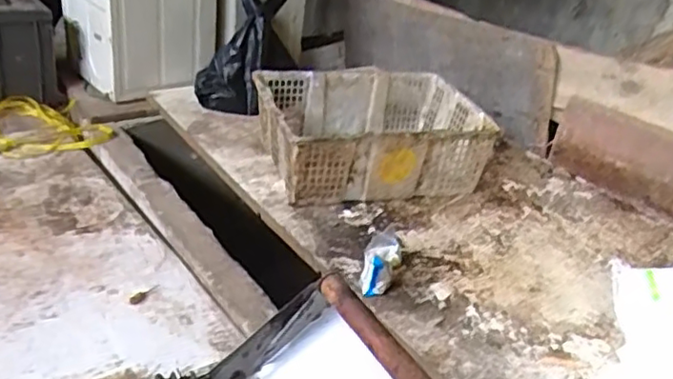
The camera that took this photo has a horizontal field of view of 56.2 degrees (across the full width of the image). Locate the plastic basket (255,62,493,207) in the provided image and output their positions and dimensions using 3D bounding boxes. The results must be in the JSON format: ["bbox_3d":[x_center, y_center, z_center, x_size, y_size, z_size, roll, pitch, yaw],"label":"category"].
[{"bbox_3d":[0.081,-0.124,1.434,0.484,0.175,0.347,-4,31,-20],"label":"plastic basket"}]

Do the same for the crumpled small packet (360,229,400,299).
[{"bbox_3d":[0.078,0.127,1.092,0.061,0.063,0.133,10,29,4],"label":"crumpled small packet"}]

